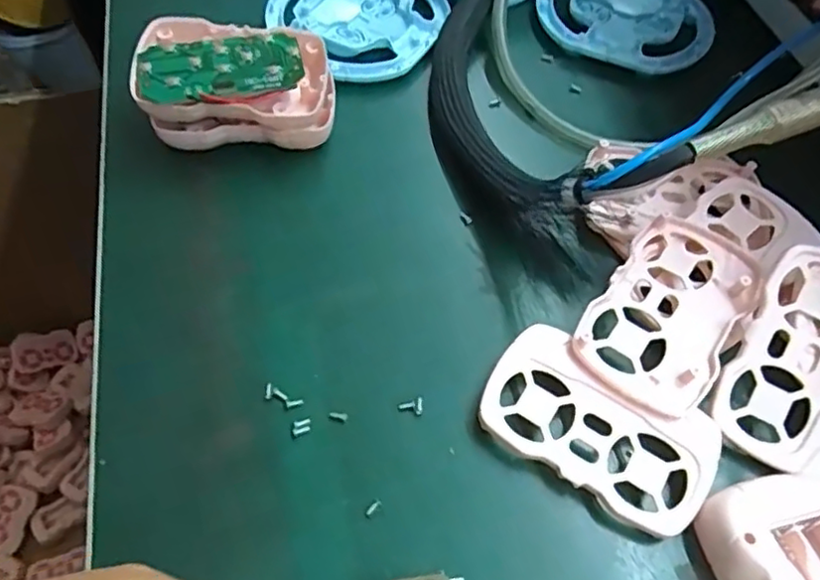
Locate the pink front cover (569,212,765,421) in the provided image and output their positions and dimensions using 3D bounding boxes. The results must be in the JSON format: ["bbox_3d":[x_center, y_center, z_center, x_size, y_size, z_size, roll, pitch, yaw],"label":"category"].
[{"bbox_3d":[0.111,0.007,0.271,0.053,0.013,0.091,33,64,17],"label":"pink front cover"}]

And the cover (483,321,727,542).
[{"bbox_3d":[0.073,0.055,0.252,0.087,0.017,0.051,30,63,15],"label":"cover"}]

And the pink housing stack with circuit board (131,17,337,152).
[{"bbox_3d":[-0.086,-0.102,0.326,0.092,0.043,0.057,-1,59,-2],"label":"pink housing stack with circuit board"}]

